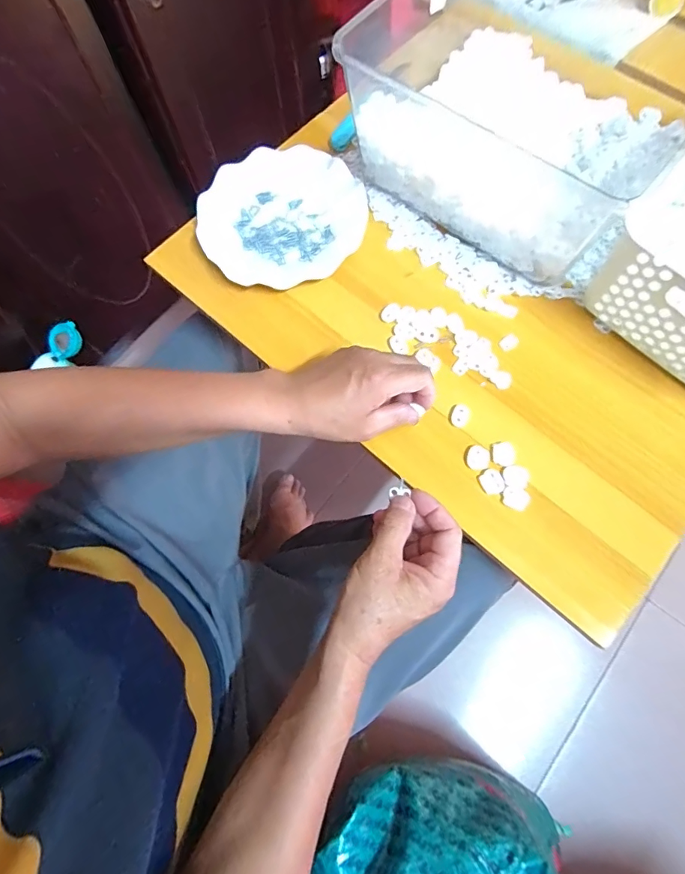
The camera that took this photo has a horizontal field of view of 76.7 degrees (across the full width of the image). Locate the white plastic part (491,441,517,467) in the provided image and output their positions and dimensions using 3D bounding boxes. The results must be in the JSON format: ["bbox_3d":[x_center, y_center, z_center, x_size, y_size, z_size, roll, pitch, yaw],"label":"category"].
[{"bbox_3d":[0.151,0.015,0.405,0.021,0.004,0.024,1,72,2],"label":"white plastic part"}]

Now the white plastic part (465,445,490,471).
[{"bbox_3d":[0.128,0.019,0.407,0.020,0.004,0.023,14,73,6],"label":"white plastic part"}]

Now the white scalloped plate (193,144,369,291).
[{"bbox_3d":[-0.068,-0.249,0.489,0.181,0.027,0.165,0,72,1],"label":"white scalloped plate"}]

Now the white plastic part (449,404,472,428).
[{"bbox_3d":[0.115,-0.021,0.423,0.020,0.004,0.023,13,73,6],"label":"white plastic part"}]

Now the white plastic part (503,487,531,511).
[{"bbox_3d":[0.157,0.056,0.391,0.023,0.004,0.019,15,73,6],"label":"white plastic part"}]

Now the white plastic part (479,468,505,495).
[{"bbox_3d":[0.138,0.042,0.400,0.020,0.004,0.023,-20,73,-5],"label":"white plastic part"}]

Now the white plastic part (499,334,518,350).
[{"bbox_3d":[0.171,-0.097,0.442,0.022,0.004,0.015,-36,75,-9],"label":"white plastic part"}]

